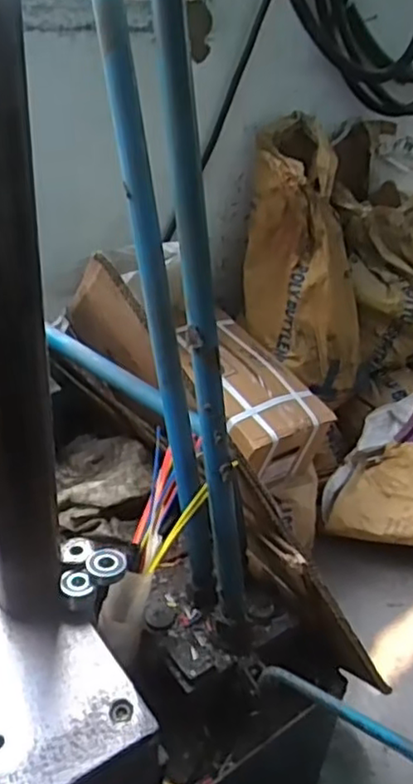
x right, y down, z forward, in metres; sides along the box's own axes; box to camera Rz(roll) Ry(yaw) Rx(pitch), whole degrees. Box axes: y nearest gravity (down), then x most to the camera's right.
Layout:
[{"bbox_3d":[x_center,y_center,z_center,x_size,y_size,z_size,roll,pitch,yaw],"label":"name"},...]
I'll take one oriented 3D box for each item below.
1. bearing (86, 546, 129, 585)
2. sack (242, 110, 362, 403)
[{"bbox_3d":[-0.099,0.172,0.650,0.038,0.009,0.039,3,32,-2],"label":"bearing"},{"bbox_3d":[0.208,-0.260,1.358,0.231,0.579,0.157,-17,13,-30],"label":"sack"}]

